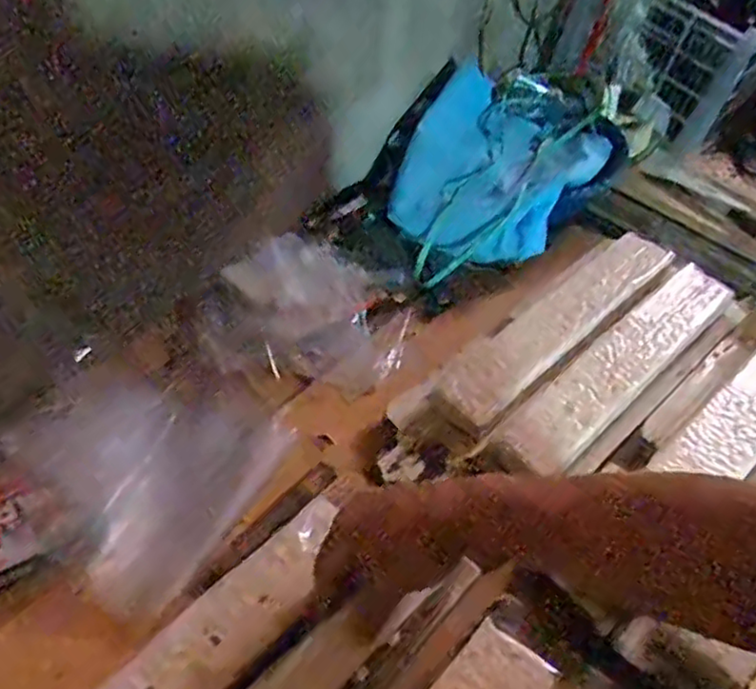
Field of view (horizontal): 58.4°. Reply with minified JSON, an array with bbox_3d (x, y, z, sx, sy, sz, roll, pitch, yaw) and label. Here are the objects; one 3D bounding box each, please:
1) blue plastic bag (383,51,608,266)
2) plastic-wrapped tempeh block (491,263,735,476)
[{"bbox_3d":[0.159,-0.216,0.894,0.237,0.130,0.277,22,52,13],"label":"blue plastic bag"},{"bbox_3d":[0.264,0.018,0.711,0.372,0.039,0.074,-35,61,-29],"label":"plastic-wrapped tempeh block"}]

